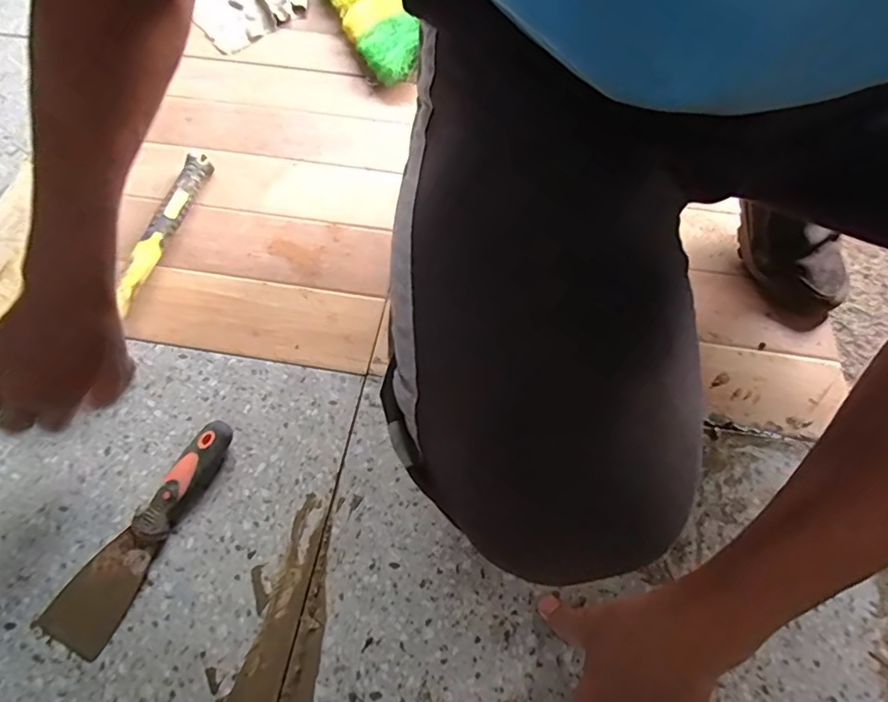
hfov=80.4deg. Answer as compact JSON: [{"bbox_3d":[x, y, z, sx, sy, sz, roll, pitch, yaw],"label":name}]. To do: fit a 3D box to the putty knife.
[{"bbox_3d":[-0.262,0.152,0.460,0.058,0.030,0.204,26,63,13],"label":"putty knife"}]

